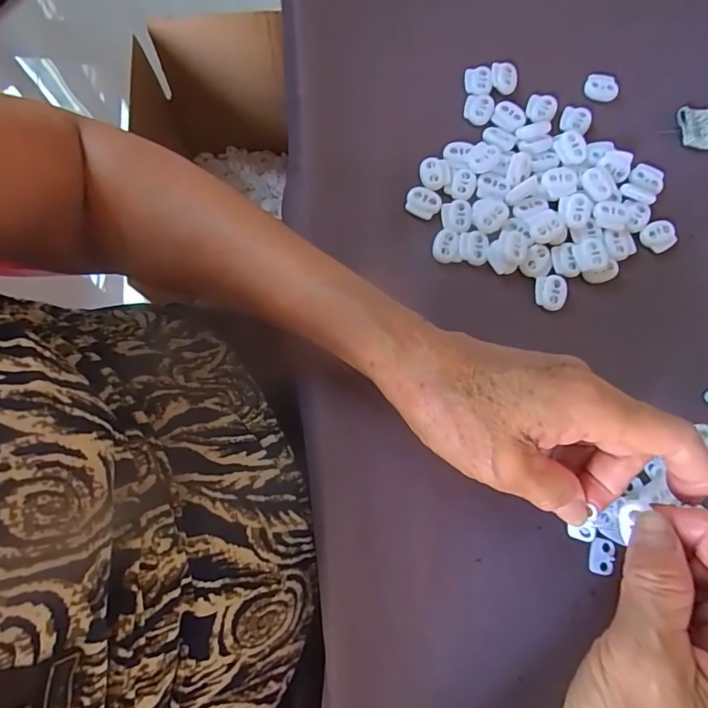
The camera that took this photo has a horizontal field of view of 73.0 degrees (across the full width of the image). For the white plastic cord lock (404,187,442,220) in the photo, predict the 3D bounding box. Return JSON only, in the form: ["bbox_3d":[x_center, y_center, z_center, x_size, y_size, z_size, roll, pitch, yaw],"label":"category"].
[{"bbox_3d":[0.045,-0.097,0.307,0.022,0.004,0.018,25,78,5],"label":"white plastic cord lock"}]

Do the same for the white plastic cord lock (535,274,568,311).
[{"bbox_3d":[0.122,-0.038,0.295,0.019,0.004,0.022,7,77,1],"label":"white plastic cord lock"}]

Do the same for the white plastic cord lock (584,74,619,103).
[{"bbox_3d":[0.172,-0.184,0.332,0.022,0.010,0.013,8,77,1],"label":"white plastic cord lock"}]

